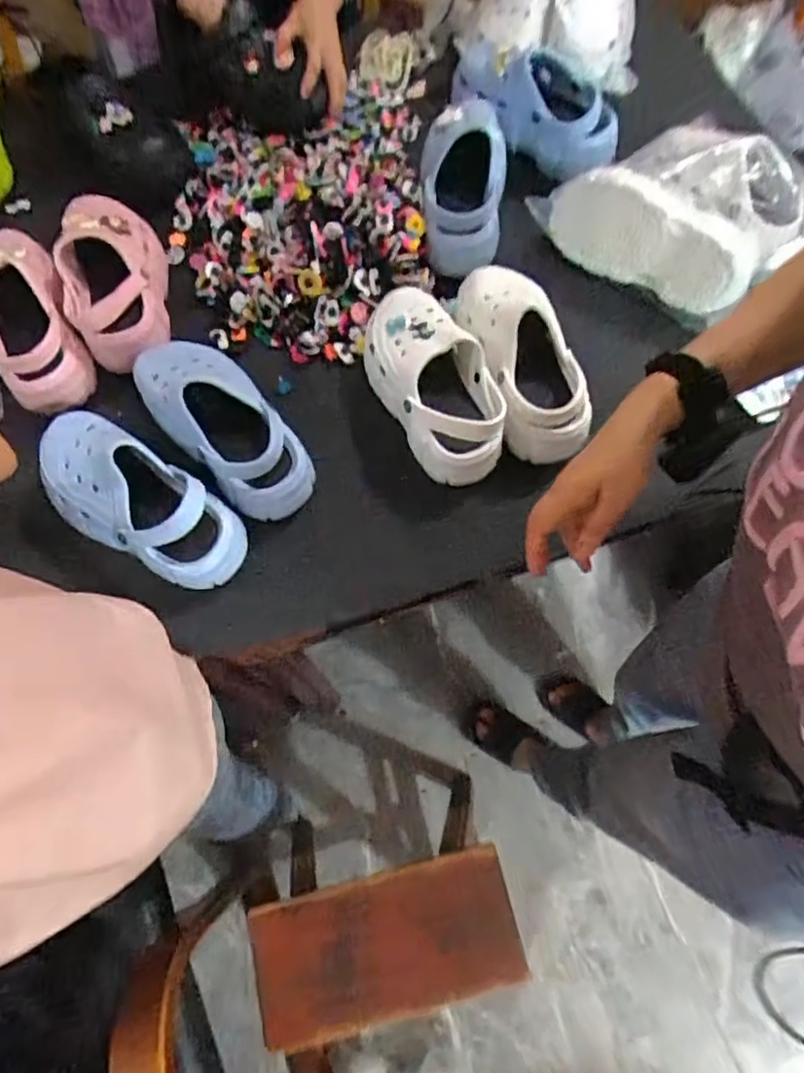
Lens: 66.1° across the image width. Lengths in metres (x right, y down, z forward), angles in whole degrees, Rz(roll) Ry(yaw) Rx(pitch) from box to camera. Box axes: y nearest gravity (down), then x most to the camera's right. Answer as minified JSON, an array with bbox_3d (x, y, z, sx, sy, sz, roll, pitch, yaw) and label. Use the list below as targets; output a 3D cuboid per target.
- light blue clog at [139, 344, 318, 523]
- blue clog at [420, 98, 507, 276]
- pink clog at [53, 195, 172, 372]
[{"bbox_3d":[-0.201,-0.130,0.682,0.118,0.079,0.241,-34,70,-12],"label":"light blue clog"},{"bbox_3d":[0.086,-0.484,0.829,0.118,0.083,0.261,-1,67,2],"label":"blue clog"},{"bbox_3d":[-0.359,-0.326,0.768,0.119,0.072,0.240,-11,67,-2],"label":"pink clog"}]

